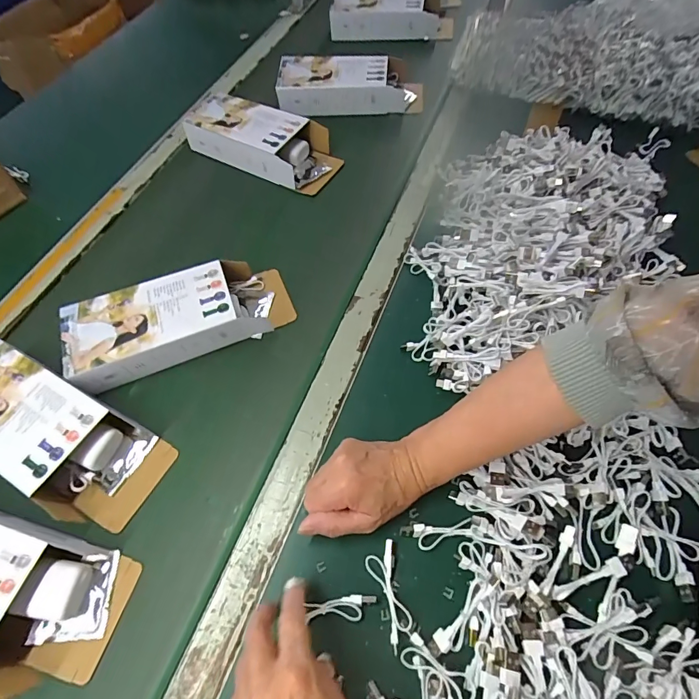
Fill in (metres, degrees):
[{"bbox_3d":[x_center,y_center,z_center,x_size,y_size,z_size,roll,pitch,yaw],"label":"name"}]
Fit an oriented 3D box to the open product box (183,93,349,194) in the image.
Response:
[{"bbox_3d":[-0.139,-0.344,0.672,0.258,0.055,0.110,30,66,12],"label":"open product box"}]

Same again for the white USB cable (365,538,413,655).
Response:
[{"bbox_3d":[0.033,0.207,0.350,0.026,0.017,0.078,-13,58,-4],"label":"white USB cable"}]

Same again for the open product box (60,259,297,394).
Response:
[{"bbox_3d":[-0.200,-0.039,0.496,0.252,0.055,0.097,-20,66,-12],"label":"open product box"}]

